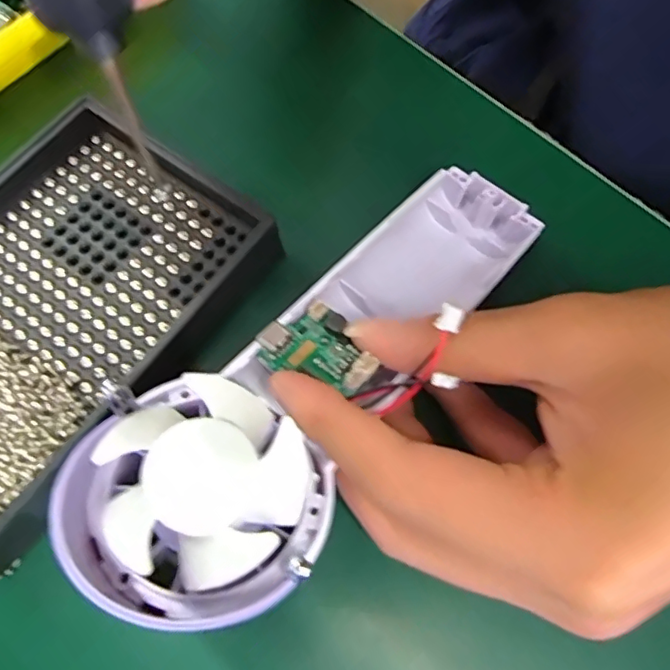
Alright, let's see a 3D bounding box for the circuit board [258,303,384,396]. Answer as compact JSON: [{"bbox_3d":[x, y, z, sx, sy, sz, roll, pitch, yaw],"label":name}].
[{"bbox_3d":[-0.005,0.006,0.167,0.031,0.006,0.025,42,74,14],"label":"circuit board"}]

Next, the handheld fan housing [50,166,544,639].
[{"bbox_3d":[0.001,0.005,0.170,0.057,0.032,0.173,37,55,12],"label":"handheld fan housing"}]

